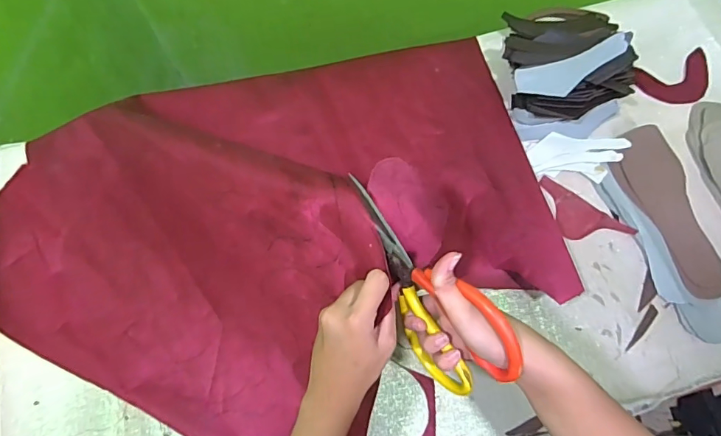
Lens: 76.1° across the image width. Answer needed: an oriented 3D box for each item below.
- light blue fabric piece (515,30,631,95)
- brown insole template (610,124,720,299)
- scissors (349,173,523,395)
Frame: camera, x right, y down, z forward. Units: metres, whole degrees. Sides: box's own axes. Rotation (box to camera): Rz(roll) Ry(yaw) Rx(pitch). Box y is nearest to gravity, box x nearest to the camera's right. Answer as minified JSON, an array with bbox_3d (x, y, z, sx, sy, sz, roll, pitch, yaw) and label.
[{"bbox_3d":[0.299,-0.208,0.643,0.152,0.013,0.058,-22,69,8],"label":"light blue fabric piece"},{"bbox_3d":[0.432,-0.016,0.656,0.094,0.010,0.258,-10,69,-3],"label":"brown insole template"},{"bbox_3d":[0.043,0.060,0.395,0.053,0.110,0.197,-37,72,-12],"label":"scissors"}]

